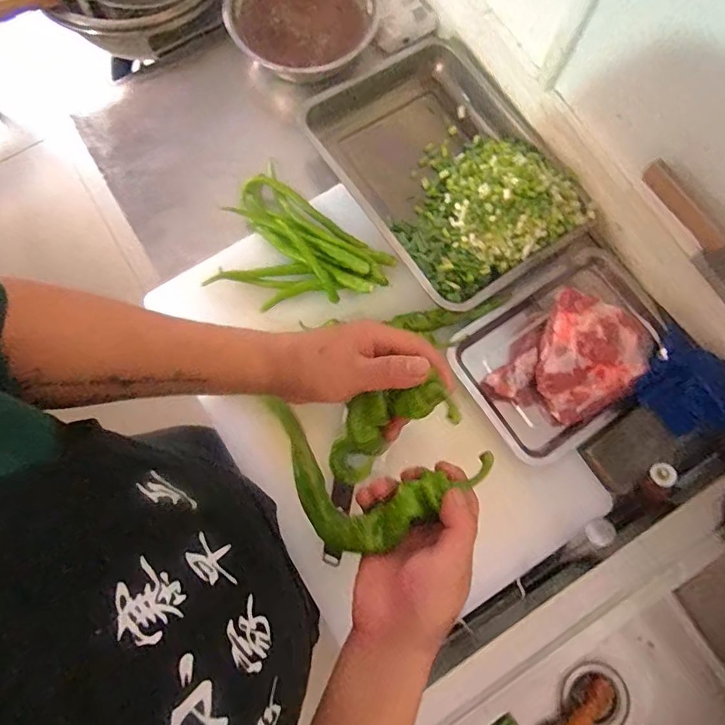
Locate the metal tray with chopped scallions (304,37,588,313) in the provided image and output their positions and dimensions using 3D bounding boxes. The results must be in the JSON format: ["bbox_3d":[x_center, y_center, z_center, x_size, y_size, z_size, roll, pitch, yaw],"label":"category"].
[{"bbox_3d":[0.131,-0.294,0.726,0.288,0.077,0.391,-34,82,-6],"label":"metal tray with chopped scallions"}]

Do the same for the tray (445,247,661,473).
[{"bbox_3d":[0.292,-0.020,0.662,0.294,0.125,0.209,-33,82,-6],"label":"tray"}]

